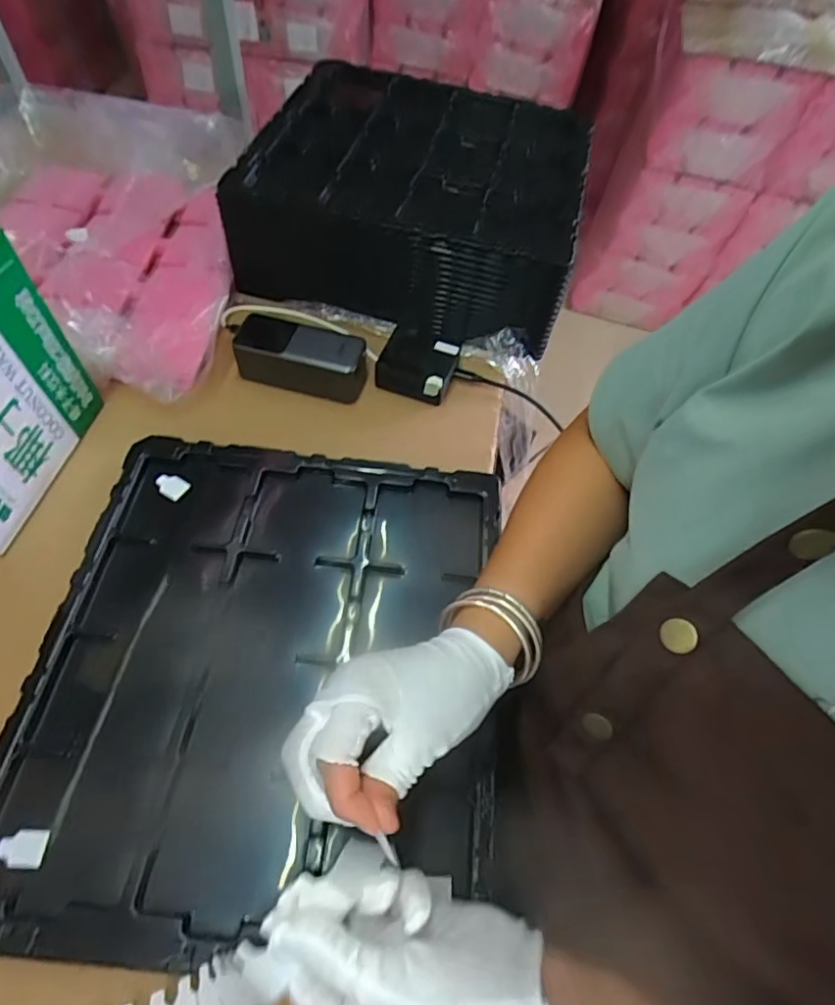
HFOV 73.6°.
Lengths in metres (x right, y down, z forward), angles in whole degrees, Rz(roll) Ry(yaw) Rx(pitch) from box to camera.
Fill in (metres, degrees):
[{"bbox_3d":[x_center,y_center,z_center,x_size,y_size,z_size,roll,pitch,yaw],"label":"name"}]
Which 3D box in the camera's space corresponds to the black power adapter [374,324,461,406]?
[{"bbox_3d":[0.002,-0.157,0.612,0.081,0.036,0.083,18,60,3],"label":"black power adapter"}]

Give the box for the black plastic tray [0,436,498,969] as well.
[{"bbox_3d":[-0.107,0.113,0.421,0.324,0.028,0.363,5,60,2],"label":"black plastic tray"}]

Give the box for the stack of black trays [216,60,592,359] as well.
[{"bbox_3d":[0.005,-0.383,0.689,0.370,0.113,0.379,14,57,3],"label":"stack of black trays"}]

